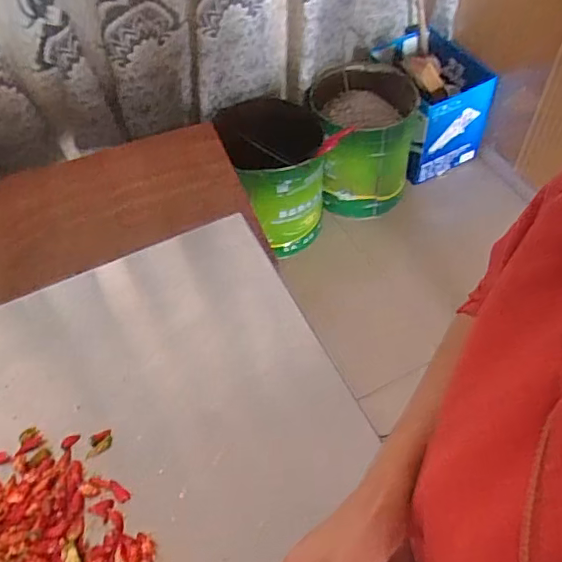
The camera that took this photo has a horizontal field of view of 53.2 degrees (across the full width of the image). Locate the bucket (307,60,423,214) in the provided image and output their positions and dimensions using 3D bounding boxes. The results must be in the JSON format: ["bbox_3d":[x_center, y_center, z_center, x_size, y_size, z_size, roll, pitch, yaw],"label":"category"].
[{"bbox_3d":[0.207,-0.355,1.460,0.261,0.296,0.284,-2,54,2],"label":"bucket"}]

